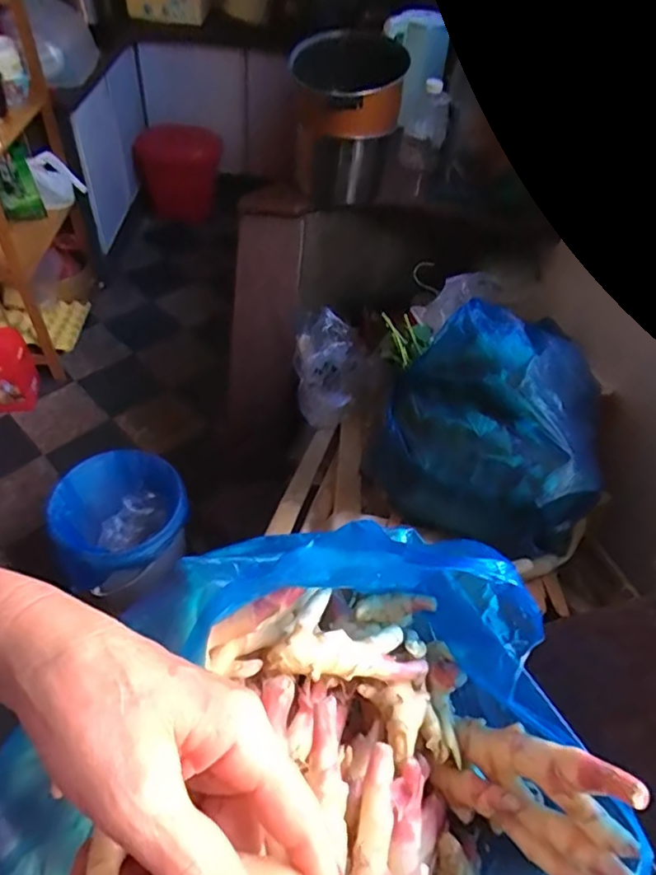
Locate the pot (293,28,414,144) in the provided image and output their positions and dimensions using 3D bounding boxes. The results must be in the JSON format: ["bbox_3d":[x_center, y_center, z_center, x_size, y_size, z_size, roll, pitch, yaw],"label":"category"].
[{"bbox_3d":[0.041,-0.752,1.187,0.223,0.153,0.269,1,49,-5],"label":"pot"}]

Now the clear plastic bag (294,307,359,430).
[{"bbox_3d":[-0.002,-0.163,1.372,0.150,0.094,0.308,2,67,-4],"label":"clear plastic bag"}]

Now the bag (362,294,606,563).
[{"bbox_3d":[0.229,-0.015,0.813,0.293,0.197,0.308,17,50,8],"label":"bag"}]

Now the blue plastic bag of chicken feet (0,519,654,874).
[{"bbox_3d":[0.013,0.204,0.312,0.337,0.229,0.264,-23,56,-24],"label":"blue plastic bag of chicken feet"}]

